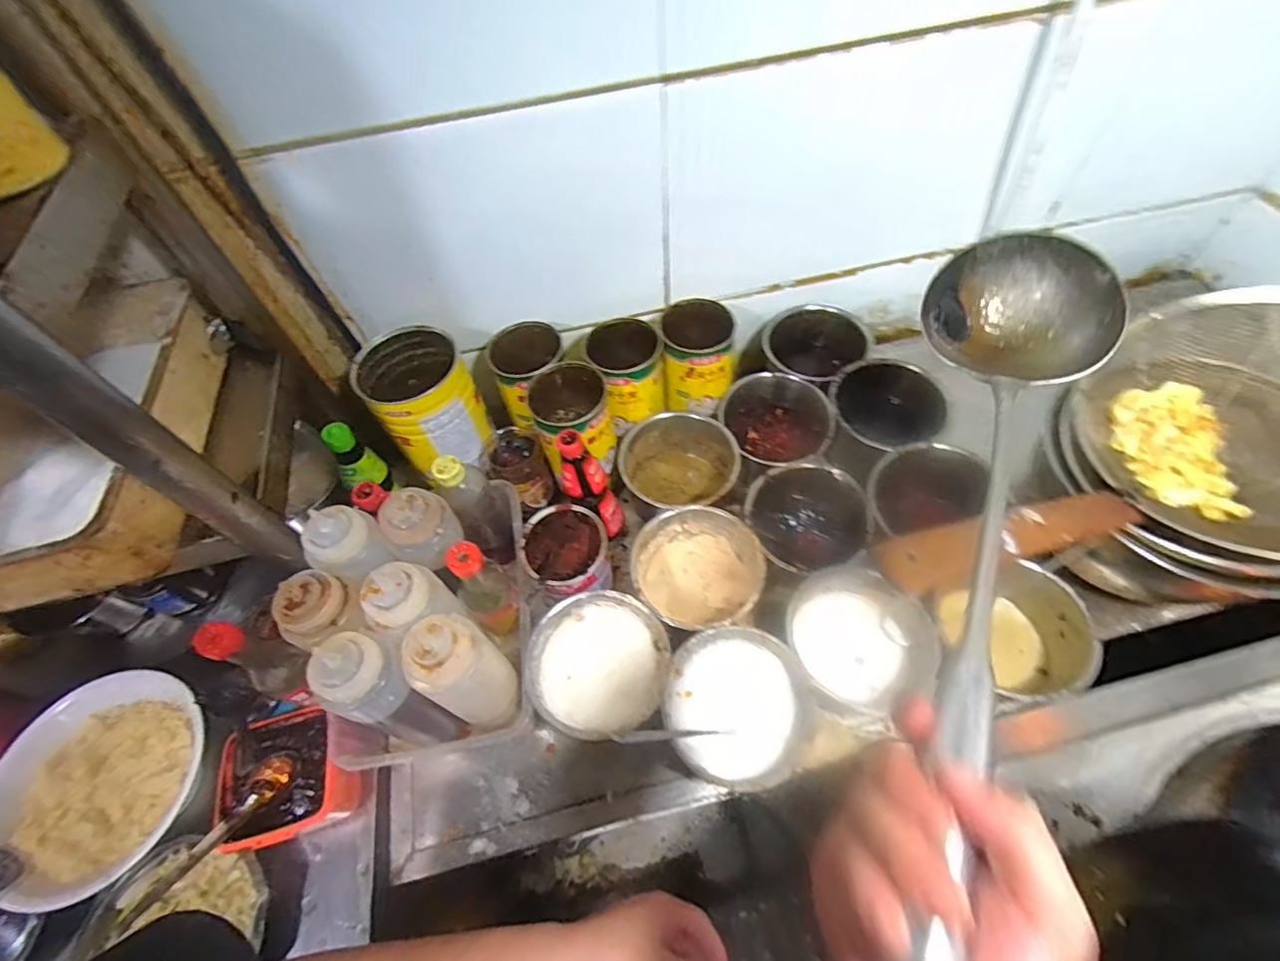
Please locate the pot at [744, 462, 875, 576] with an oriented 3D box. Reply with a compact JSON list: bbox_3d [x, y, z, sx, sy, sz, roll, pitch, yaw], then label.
[{"bbox_3d":[0.214,0.060,0.723,0.148,0.093,0.146,-2,58,3],"label":"pot"}]

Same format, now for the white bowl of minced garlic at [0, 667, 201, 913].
[{"bbox_3d":[-0.562,0.314,0.588,0.208,0.052,0.193,-2,58,3],"label":"white bowl of minced garlic"}]

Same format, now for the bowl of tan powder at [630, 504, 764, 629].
[{"bbox_3d":[0.071,0.115,0.696,0.149,0.093,0.145,-2,58,3],"label":"bowl of tan powder"}]

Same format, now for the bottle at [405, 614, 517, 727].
[{"bbox_3d":[-0.168,0.185,0.532,0.069,0.167,0.070,-2,58,3],"label":"bottle"}]

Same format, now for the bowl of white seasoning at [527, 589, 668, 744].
[{"bbox_3d":[-0.043,0.213,0.633,0.146,0.095,0.148,-2,58,3],"label":"bowl of white seasoning"}]

